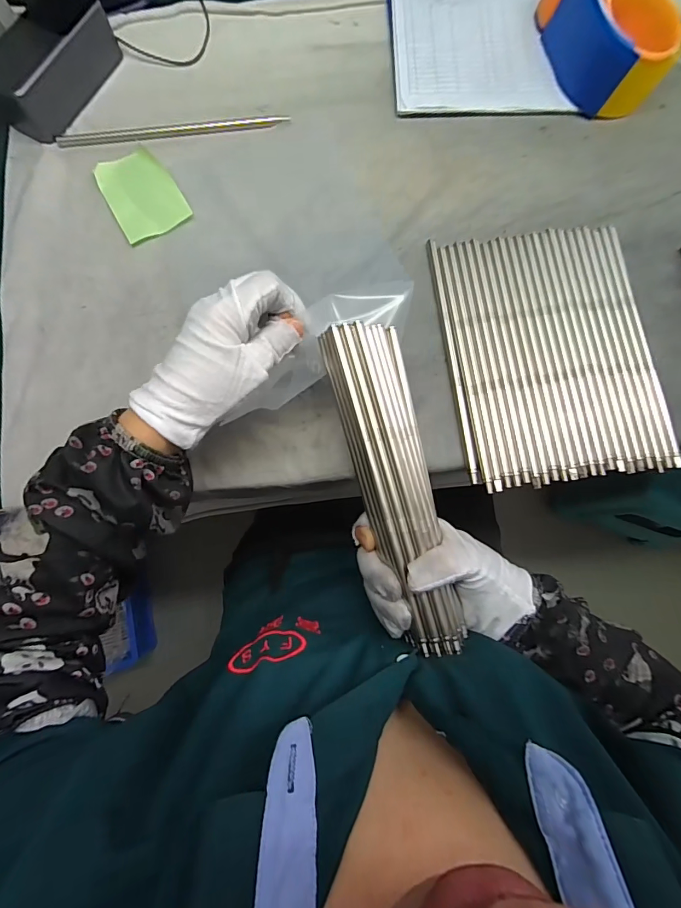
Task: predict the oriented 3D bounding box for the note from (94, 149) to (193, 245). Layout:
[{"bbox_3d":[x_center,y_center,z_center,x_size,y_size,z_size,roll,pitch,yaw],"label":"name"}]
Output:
[{"bbox_3d":[-0.184,-0.243,0.382,0.061,0.004,0.084,-30,79,-4],"label":"note"}]

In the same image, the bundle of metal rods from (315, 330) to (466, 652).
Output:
[{"bbox_3d":[0.040,0.021,0.282,0.052,0.023,0.223,-15,87,-1],"label":"bundle of metal rods"}]

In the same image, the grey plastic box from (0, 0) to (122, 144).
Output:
[{"bbox_3d":[-0.271,-0.369,0.390,0.063,0.047,0.127,33,81,8],"label":"grey plastic box"}]

